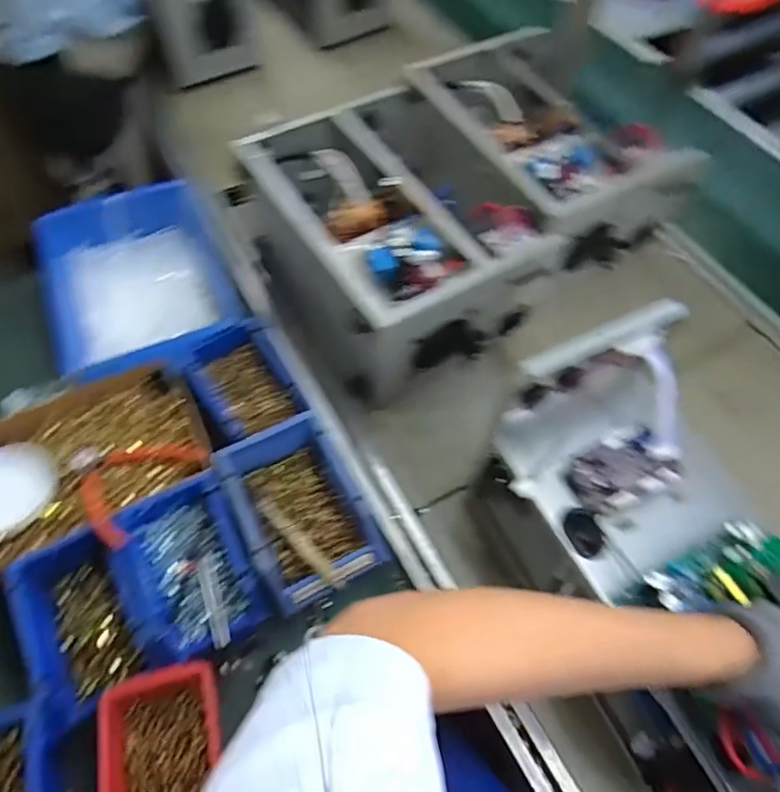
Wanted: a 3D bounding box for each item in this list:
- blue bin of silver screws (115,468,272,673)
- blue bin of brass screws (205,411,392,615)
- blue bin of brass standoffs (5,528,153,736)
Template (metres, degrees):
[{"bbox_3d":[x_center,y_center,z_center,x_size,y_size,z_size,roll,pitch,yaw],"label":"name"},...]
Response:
[{"bbox_3d":[-0.204,0.180,0.569,0.120,0.055,0.175,-24,63,-14],"label":"blue bin of silver screws"},{"bbox_3d":[-0.098,0.121,0.607,0.132,0.064,0.191,-26,64,-16],"label":"blue bin of brass screws"},{"bbox_3d":[-0.300,0.217,0.550,0.094,0.066,0.162,-25,64,-15],"label":"blue bin of brass standoffs"}]

